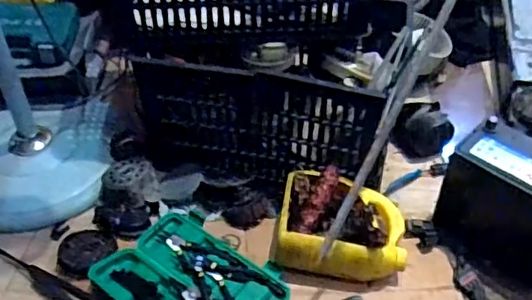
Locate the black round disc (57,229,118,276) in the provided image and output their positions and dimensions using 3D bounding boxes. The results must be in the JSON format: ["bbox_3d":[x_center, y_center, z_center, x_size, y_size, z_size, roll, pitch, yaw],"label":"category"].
[{"bbox_3d":[-0.332,0.181,1.021,0.104,0.030,0.109,0,45,0],"label":"black round disc"}]

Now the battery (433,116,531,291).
[{"bbox_3d":[0.428,0.106,0.981,0.239,0.207,0.126,33,54,30],"label":"battery"}]

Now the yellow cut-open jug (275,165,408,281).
[{"bbox_3d":[0.136,0.132,0.989,0.219,0.101,0.189,7,45,8],"label":"yellow cut-open jug"}]

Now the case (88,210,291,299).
[{"bbox_3d":[-0.126,0.230,0.965,0.302,0.041,0.221,31,52,28],"label":"case"}]

